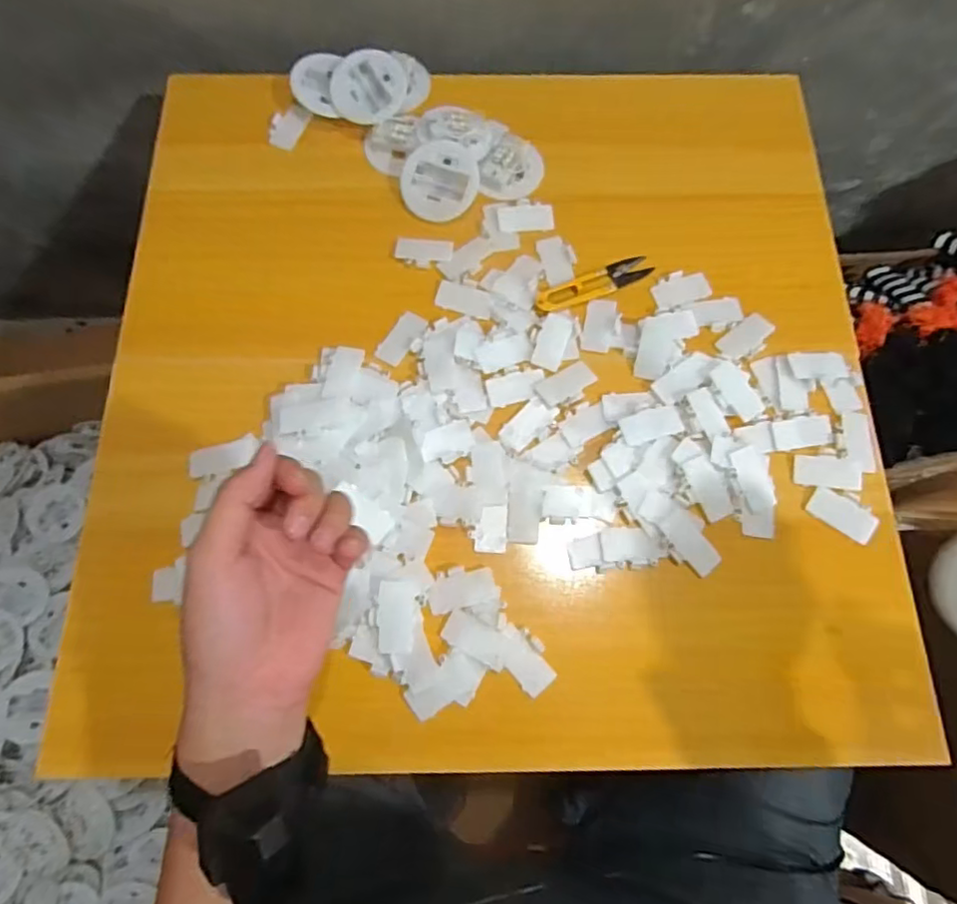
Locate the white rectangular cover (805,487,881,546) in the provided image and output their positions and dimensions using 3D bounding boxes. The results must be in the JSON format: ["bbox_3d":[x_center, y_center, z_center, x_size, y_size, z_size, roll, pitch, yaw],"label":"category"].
[{"bbox_3d":[0.267,0.046,0.444,0.048,0.006,0.025,32,75,9],"label":"white rectangular cover"}]

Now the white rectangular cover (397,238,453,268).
[{"bbox_3d":[-0.046,-0.169,0.509,0.047,0.004,0.027,6,72,1],"label":"white rectangular cover"}]

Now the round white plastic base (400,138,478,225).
[{"bbox_3d":[-0.034,-0.233,0.520,0.069,0.012,0.069,0,92,10],"label":"round white plastic base"}]

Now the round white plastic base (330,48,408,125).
[{"bbox_3d":[-0.100,-0.330,0.541,0.065,0.012,0.072,-17,73,-6],"label":"round white plastic base"}]

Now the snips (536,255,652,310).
[{"bbox_3d":[0.096,-0.140,0.499,0.103,0.004,0.024,-25,74,-8],"label":"snips"}]

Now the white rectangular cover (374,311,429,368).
[{"bbox_3d":[-0.063,-0.092,0.487,0.024,0.004,0.048,32,75,9],"label":"white rectangular cover"}]

